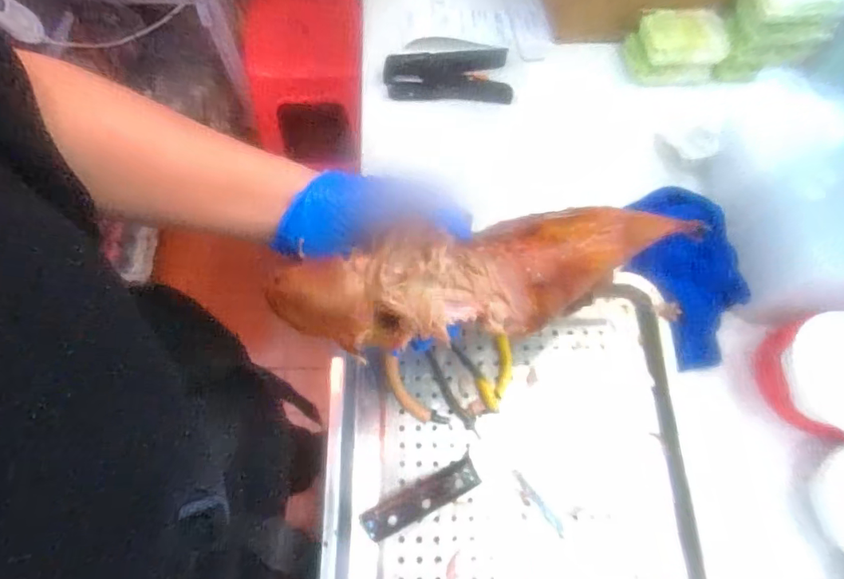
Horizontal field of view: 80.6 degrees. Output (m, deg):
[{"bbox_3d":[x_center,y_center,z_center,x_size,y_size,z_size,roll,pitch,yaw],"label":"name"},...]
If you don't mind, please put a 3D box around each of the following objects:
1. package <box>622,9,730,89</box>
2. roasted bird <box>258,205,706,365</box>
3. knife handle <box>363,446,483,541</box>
[{"bbox_3d":[0.330,-0.315,0.652,0.117,0.060,0.078,7,67,2],"label":"package"},{"bbox_3d":[0.050,-0.016,0.334,0.278,0.061,0.076,-11,67,-14],"label":"roasted bird"},{"bbox_3d":[0.000,0.188,0.445,0.107,0.020,0.028,-26,70,-12],"label":"knife handle"}]

